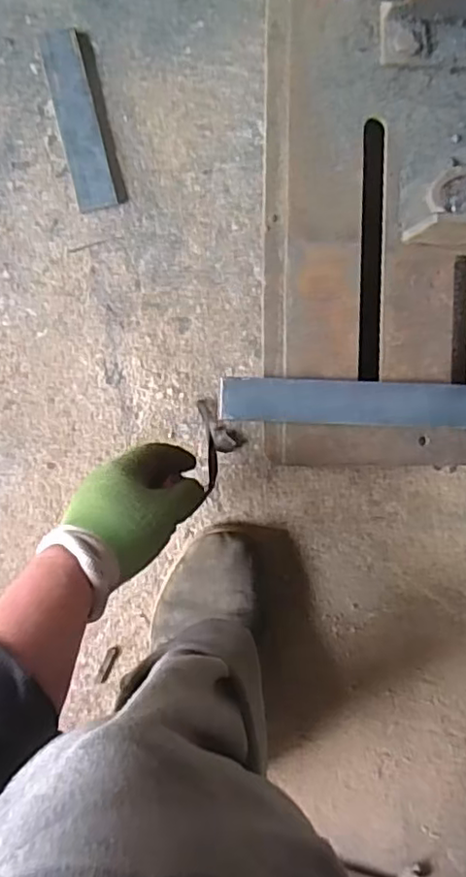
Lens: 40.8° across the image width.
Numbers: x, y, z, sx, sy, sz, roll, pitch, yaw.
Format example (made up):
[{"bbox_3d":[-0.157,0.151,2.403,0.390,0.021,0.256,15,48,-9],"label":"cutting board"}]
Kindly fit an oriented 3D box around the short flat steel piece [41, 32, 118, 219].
[{"bbox_3d":[-0.149,-0.308,0.608,0.038,0.014,0.167,-12,92,0],"label":"short flat steel piece"}]

